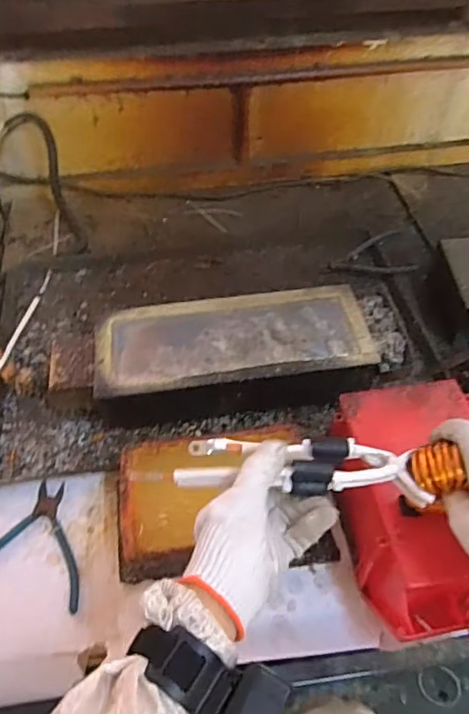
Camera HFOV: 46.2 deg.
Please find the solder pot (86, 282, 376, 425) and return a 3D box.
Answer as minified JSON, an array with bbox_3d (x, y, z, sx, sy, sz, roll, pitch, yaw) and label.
[{"bbox_3d":[-0.002,0.001,0.723,0.341,0.091,0.150,-6,49,-5],"label":"solder pot"}]

